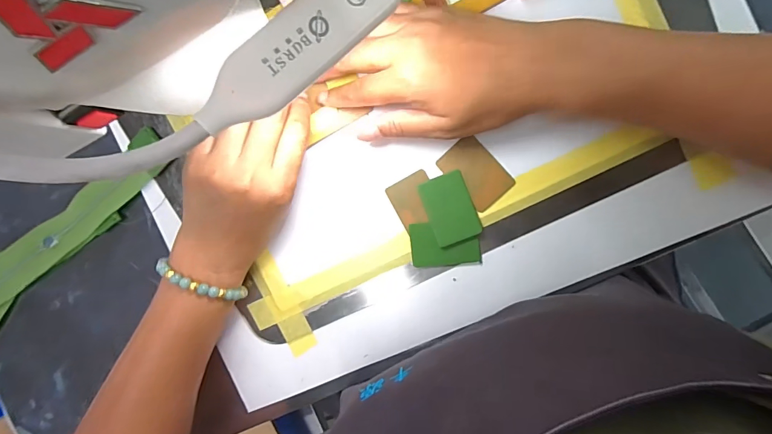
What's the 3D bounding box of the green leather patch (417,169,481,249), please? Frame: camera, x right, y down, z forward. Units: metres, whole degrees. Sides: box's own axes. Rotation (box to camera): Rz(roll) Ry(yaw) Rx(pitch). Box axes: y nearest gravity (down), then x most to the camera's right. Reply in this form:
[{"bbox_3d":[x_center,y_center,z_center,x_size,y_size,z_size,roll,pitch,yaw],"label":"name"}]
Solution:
[{"bbox_3d":[0.049,-0.006,0.308,0.035,0.005,0.052,-20,95,9],"label":"green leather patch"}]

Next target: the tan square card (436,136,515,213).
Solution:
[{"bbox_3d":[0.068,-0.034,0.306,0.034,0.004,0.052,-43,91,10],"label":"tan square card"}]

